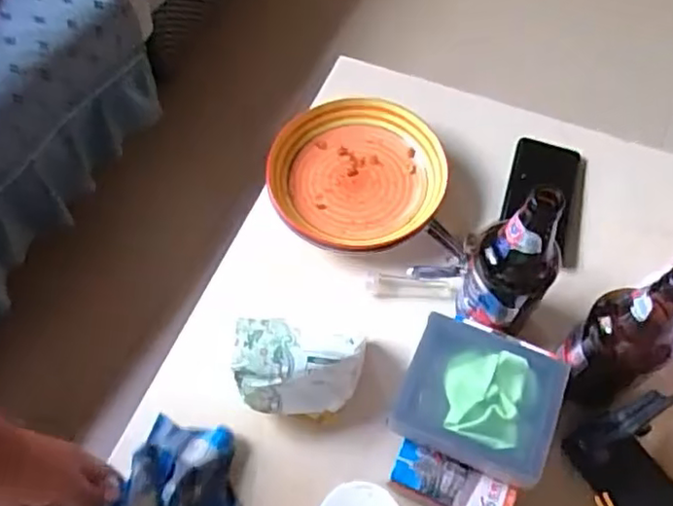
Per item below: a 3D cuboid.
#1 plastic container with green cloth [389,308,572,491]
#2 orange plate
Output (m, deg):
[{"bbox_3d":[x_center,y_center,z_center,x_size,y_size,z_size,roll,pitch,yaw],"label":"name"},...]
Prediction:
[{"bbox_3d":[0.124,0.125,0.559,0.134,0.040,0.114,18,62,7],"label":"plastic container with green cloth"},{"bbox_3d":[0.023,-0.087,0.742,0.193,0.052,0.191,1,62,-2],"label":"orange plate"}]

